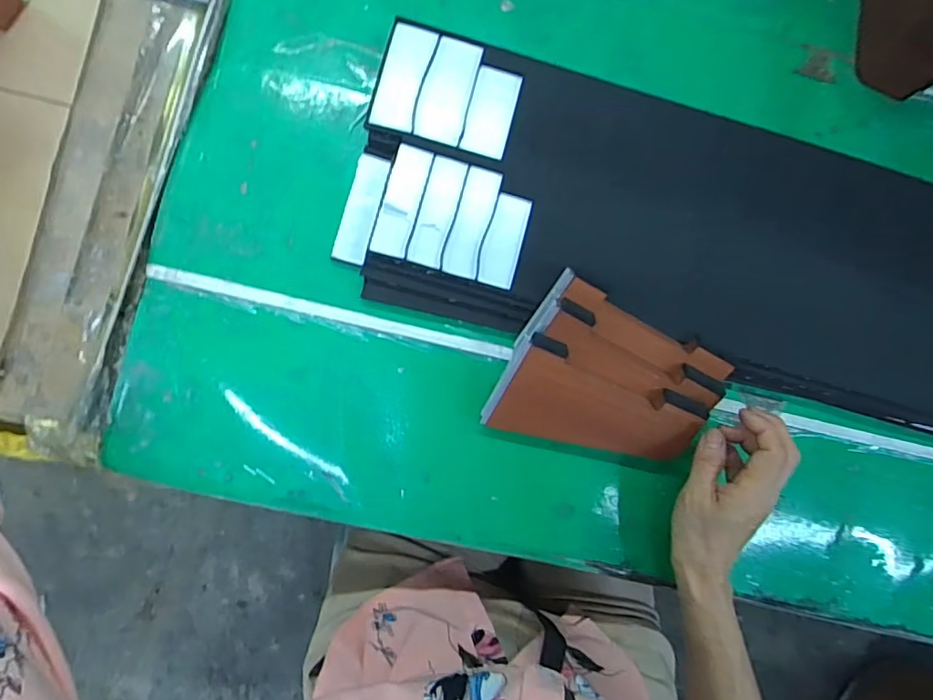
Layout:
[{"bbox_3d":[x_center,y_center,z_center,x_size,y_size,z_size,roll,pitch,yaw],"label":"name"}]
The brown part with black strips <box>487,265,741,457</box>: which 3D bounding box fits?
[{"bbox_3d":[0.109,0.032,0.427,0.153,0.025,0.125,27,102,-10],"label":"brown part with black strips"}]

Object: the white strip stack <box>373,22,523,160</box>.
[{"bbox_3d":[-0.014,-0.206,0.447,0.108,0.018,0.085,15,84,-4],"label":"white strip stack"}]

